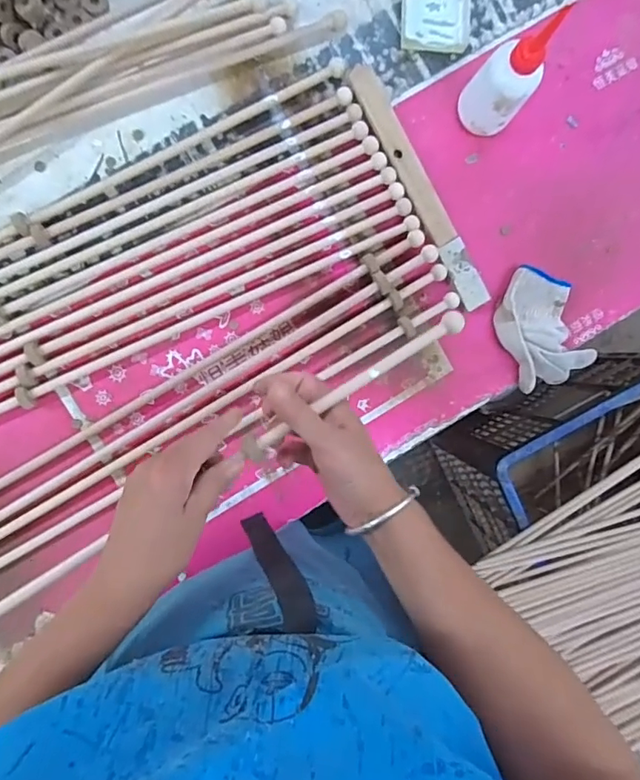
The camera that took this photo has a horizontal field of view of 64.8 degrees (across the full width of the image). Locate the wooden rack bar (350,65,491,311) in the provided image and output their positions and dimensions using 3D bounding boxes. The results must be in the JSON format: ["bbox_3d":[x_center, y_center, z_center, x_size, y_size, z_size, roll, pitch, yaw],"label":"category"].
[{"bbox_3d":[0.115,-0.224,0.572,0.032,0.018,0.286,-30,97,-4],"label":"wooden rack bar"}]

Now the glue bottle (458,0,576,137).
[{"bbox_3d":[0.190,-0.311,0.510,0.048,0.147,0.056,-32,97,-4],"label":"glue bottle"}]

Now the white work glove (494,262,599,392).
[{"bbox_3d":[0.257,-0.073,0.591,0.091,0.037,0.142,-13,95,-6],"label":"white work glove"}]

